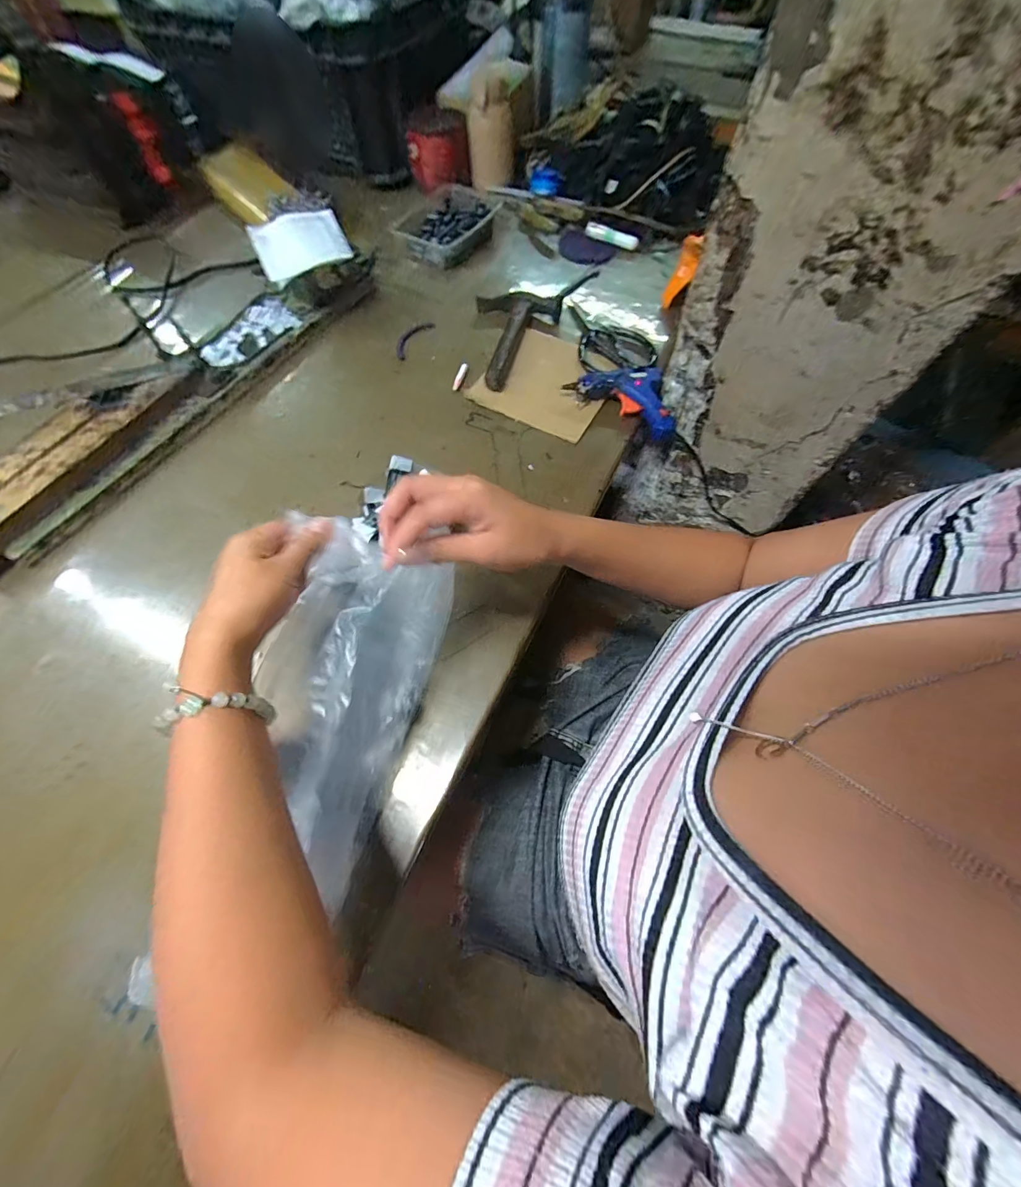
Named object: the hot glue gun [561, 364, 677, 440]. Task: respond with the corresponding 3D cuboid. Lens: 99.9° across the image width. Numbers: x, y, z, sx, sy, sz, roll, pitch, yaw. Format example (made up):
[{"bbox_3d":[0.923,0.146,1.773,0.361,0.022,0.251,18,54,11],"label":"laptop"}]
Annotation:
[{"bbox_3d":[0.149,-0.243,0.525,0.139,0.027,0.085,37,70,16],"label":"hot glue gun"}]

